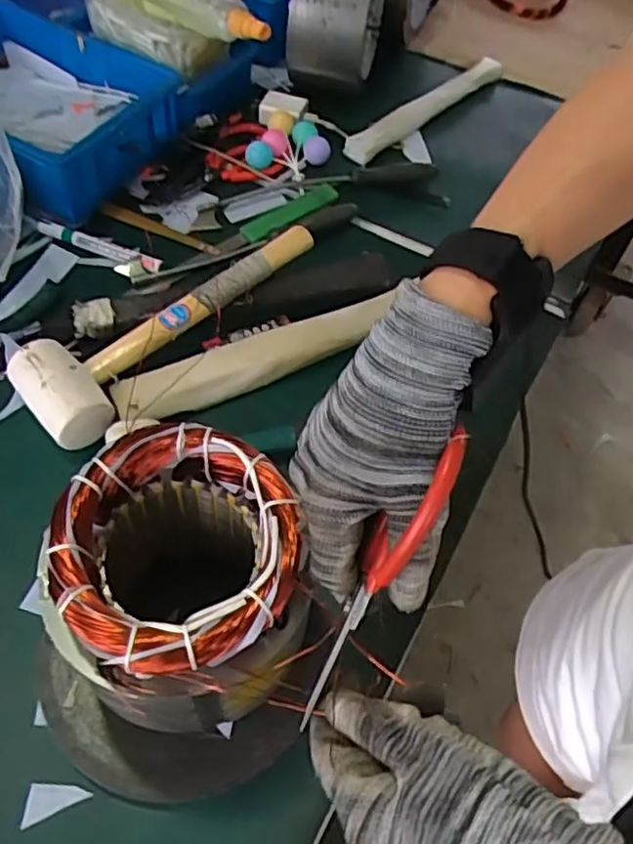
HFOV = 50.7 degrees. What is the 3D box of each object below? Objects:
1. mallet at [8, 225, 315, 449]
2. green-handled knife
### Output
[{"bbox_3d":[-0.134,-0.098,0.600,0.094,0.055,0.291,37,61,18],"label":"mallet"},{"bbox_3d":[-0.084,-0.196,0.707,0.263,0.011,0.027,-34,65,-24],"label":"green-handled knife"}]

